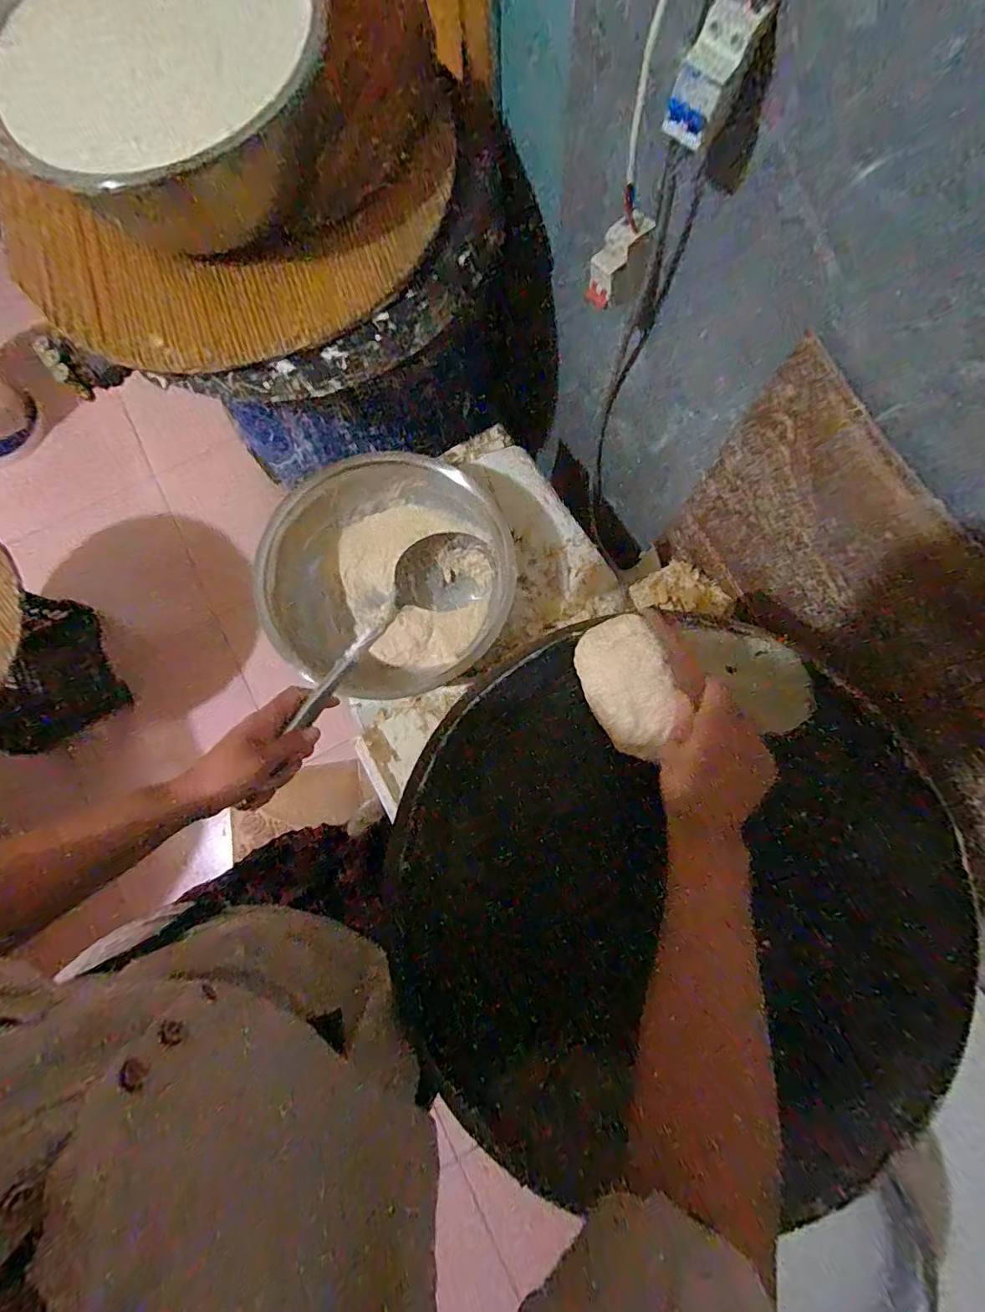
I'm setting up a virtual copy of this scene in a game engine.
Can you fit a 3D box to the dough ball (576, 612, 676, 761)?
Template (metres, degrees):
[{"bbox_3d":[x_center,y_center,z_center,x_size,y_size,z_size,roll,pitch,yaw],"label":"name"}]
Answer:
[{"bbox_3d":[0.132,0.030,0.485,0.081,0.025,0.133,-20,78,26],"label":"dough ball"}]

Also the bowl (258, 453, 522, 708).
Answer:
[{"bbox_3d":[-0.169,-0.138,0.811,0.354,0.141,0.349,0,79,0],"label":"bowl"}]

